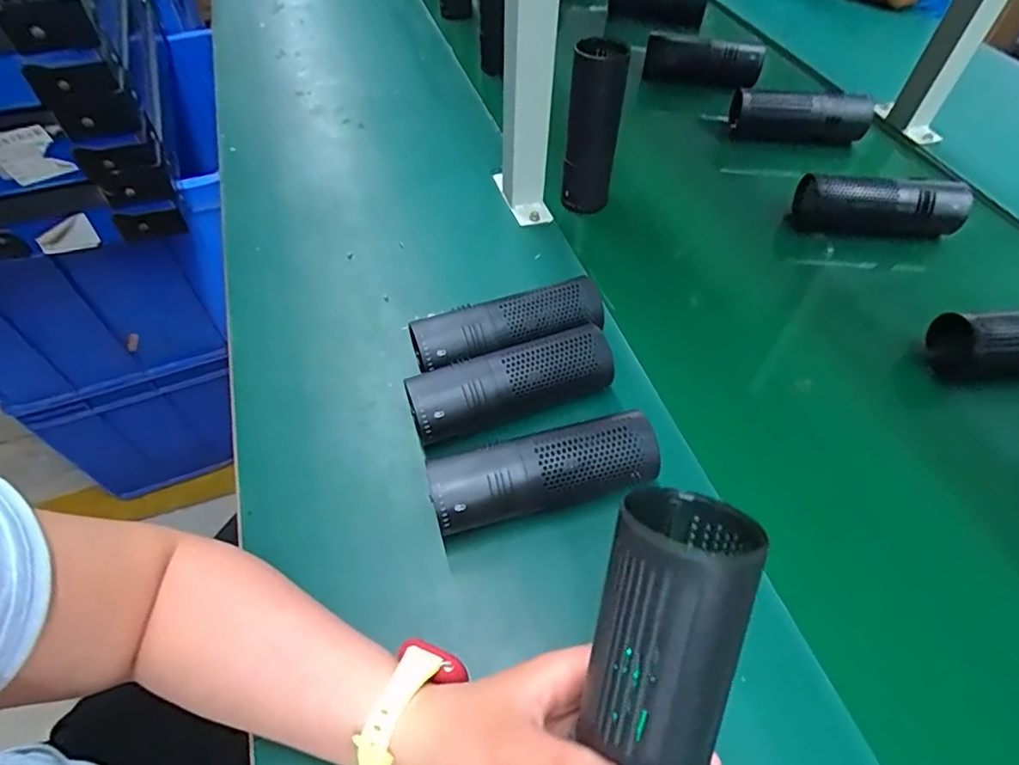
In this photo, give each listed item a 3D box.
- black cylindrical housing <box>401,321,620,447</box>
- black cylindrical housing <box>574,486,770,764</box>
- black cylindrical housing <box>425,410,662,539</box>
[{"bbox_3d":[0.002,0.003,0.450,0.161,0.054,0.043,-18,54,-13],"label":"black cylindrical housing"},{"bbox_3d":[0.055,0.128,0.225,0.051,0.164,0.055,7,9,-1],"label":"black cylindrical housing"},{"bbox_3d":[0.026,0.066,0.402,0.160,0.056,0.044,-13,53,-9],"label":"black cylindrical housing"}]

